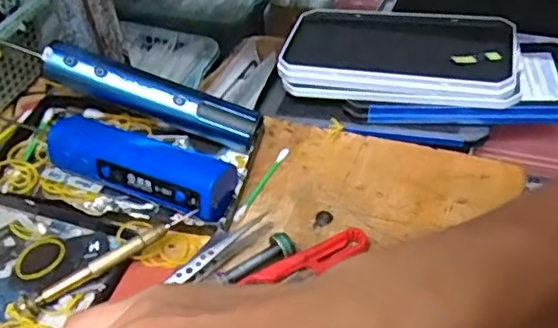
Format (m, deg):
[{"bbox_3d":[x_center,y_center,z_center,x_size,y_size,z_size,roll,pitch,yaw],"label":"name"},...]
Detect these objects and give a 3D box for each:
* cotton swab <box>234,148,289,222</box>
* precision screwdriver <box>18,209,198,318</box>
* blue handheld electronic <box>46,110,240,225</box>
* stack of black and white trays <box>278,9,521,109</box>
[{"bbox_3d":[-0.012,0.013,0.405,0.006,0.008,0.067,20,50,22],"label":"cotton swab"},{"bbox_3d":[-0.097,0.055,0.346,0.107,0.015,0.012,-29,50,-22],"label":"precision screwdriver"},{"bbox_3d":[-0.091,0.001,0.389,0.131,0.028,0.035,18,49,21],"label":"blue handheld electronic"},{"bbox_3d":[0.093,-0.088,0.473,0.179,0.022,0.100,9,47,13],"label":"stack of black and white trays"}]

